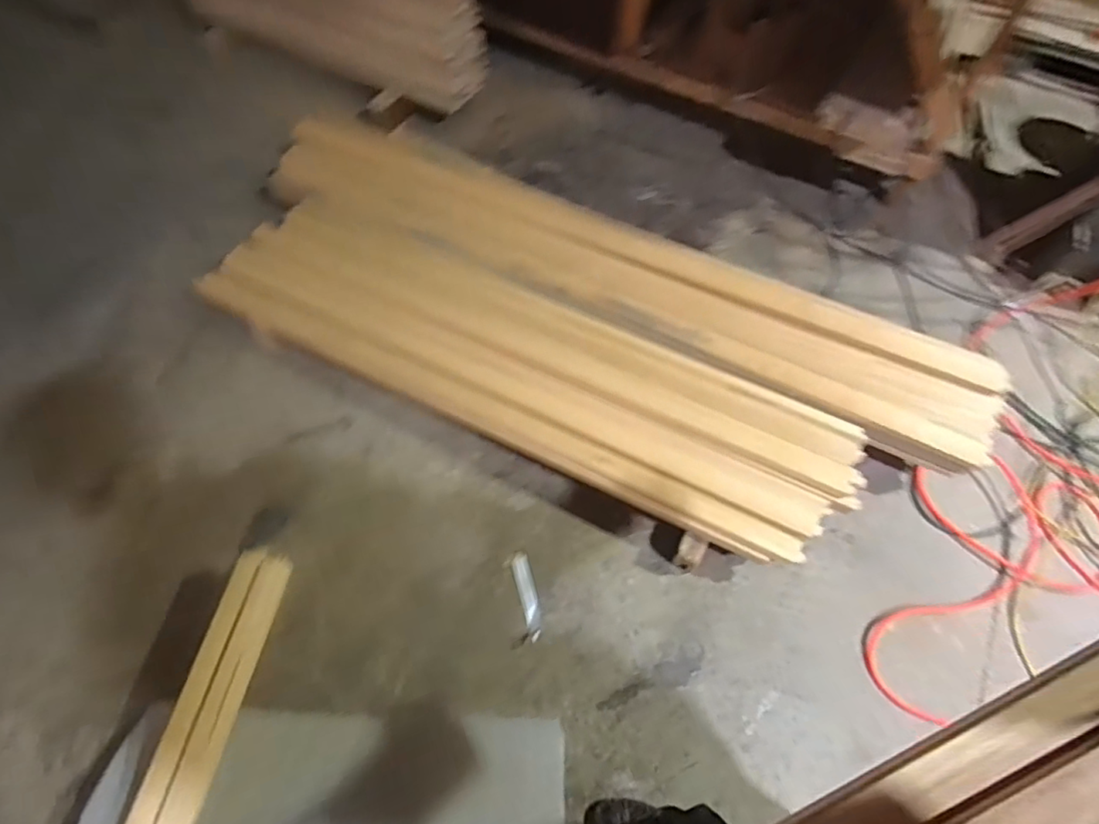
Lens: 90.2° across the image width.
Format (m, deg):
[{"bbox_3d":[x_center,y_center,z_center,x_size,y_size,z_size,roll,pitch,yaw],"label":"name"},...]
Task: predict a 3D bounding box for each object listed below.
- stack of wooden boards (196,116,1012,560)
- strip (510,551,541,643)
[{"bbox_3d":[0.057,-0.215,1.458,1.965,0.158,0.680,23,64,12],"label":"stack of wooden boards"},{"bbox_3d":[-0.050,0.429,1.288,0.043,0.011,0.194,-15,65,-8],"label":"strip"}]

